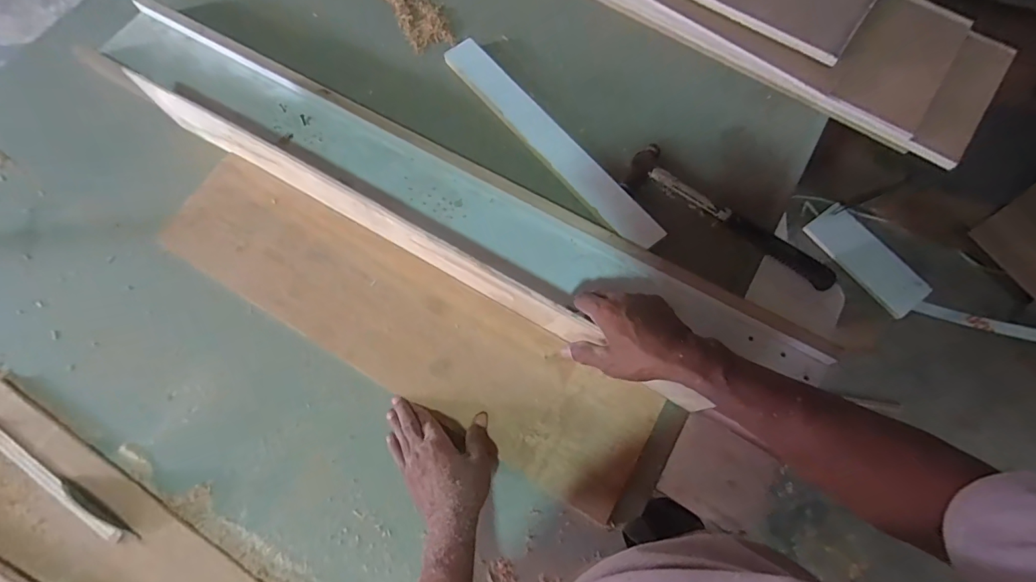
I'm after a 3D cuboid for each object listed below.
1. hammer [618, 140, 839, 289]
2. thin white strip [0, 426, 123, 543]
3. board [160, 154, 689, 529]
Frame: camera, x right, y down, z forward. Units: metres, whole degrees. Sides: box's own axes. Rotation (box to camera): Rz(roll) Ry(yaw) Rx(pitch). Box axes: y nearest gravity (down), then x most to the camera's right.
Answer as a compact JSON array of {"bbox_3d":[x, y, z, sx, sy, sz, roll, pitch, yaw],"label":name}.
[{"bbox_3d":[0.294,-0.102,0.647,0.305,0.025,0.079,33,76,12],"label":"hammer"},{"bbox_3d":[-0.565,0.224,0.556,0.250,0.009,0.016,29,75,12],"label":"thin white strip"},{"bbox_3d":[-0.158,0.034,0.628,0.744,0.015,0.180,29,75,11],"label":"board"}]

